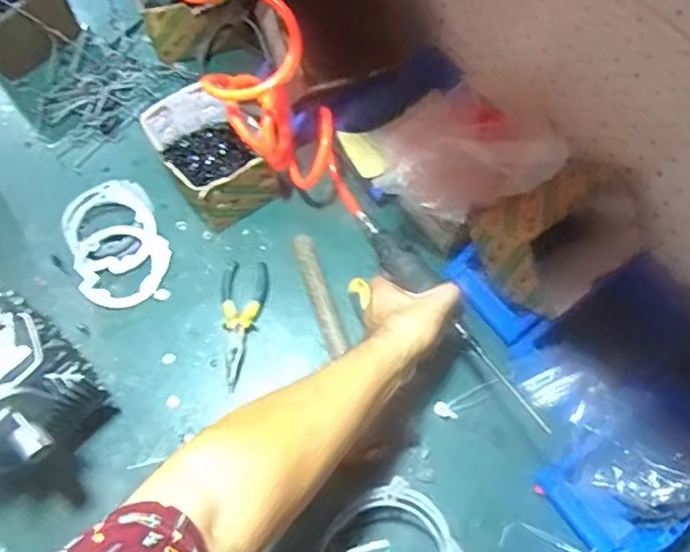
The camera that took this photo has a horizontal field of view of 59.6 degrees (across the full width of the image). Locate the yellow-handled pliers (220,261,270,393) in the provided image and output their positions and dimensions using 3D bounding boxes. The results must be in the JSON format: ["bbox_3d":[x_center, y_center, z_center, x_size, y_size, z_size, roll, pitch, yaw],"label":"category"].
[{"bbox_3d":[-0.123,0.053,0.722,0.053,0.023,0.158,2,65,-1],"label":"yellow-handled pliers"}]

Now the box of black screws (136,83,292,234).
[{"bbox_3d":[-0.173,-0.154,0.775,0.121,0.095,0.166,-38,72,-17],"label":"box of black screws"}]

